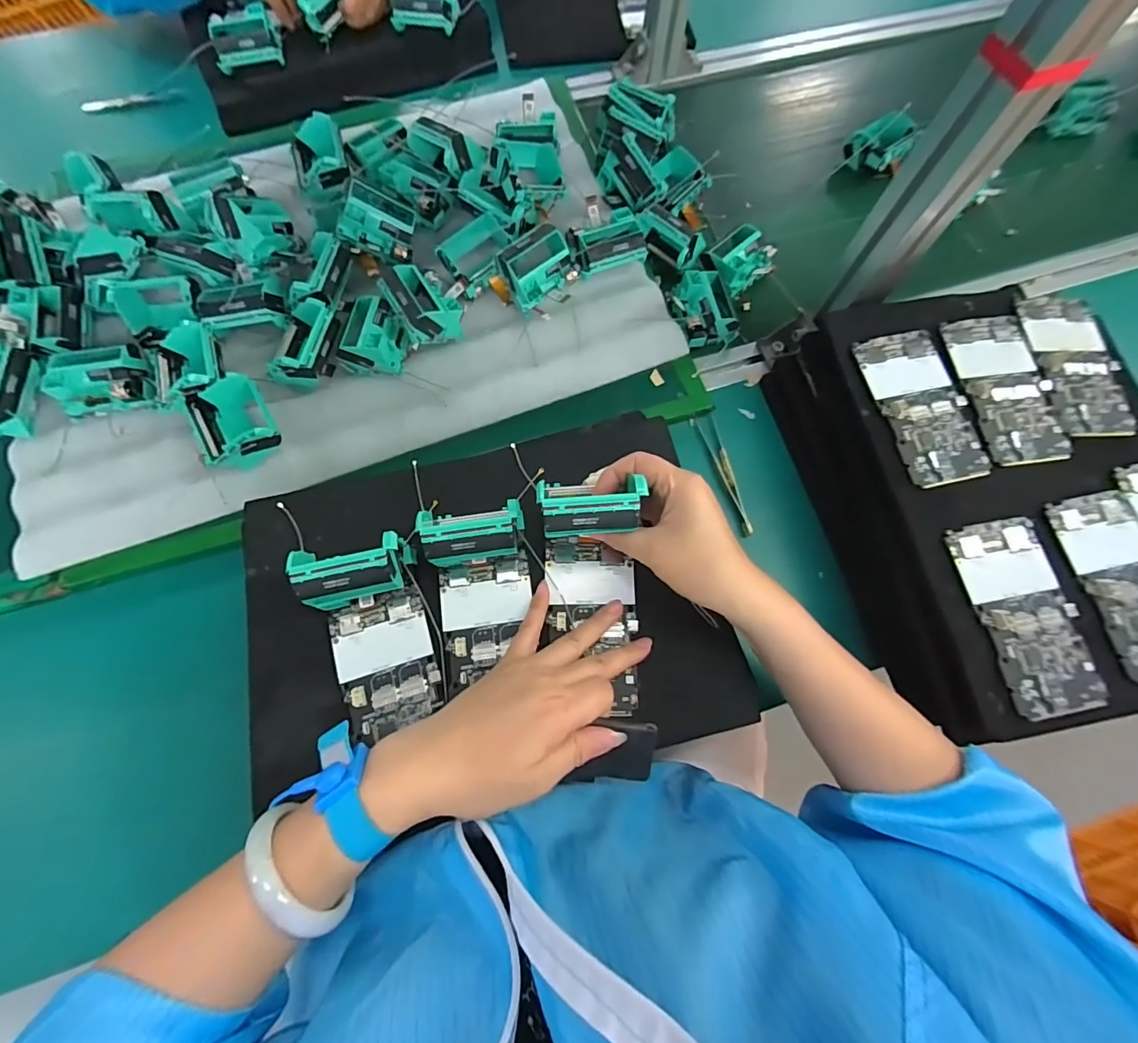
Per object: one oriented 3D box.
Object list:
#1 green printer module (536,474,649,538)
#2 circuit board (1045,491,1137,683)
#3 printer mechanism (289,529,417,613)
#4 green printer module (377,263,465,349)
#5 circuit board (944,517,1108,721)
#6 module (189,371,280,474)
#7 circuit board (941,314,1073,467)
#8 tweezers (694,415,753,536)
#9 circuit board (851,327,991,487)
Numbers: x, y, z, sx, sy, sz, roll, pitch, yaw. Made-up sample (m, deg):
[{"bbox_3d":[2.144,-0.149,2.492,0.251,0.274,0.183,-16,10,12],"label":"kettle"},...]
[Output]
[{"bbox_3d":[0.015,-0.008,0.305,0.066,0.017,0.031,-3,73,-1],"label":"green printer module"},{"bbox_3d":[0.403,0.044,0.351,0.066,0.007,0.133,-7,73,-4],"label":"circuit board"},{"bbox_3d":[-0.143,0.035,0.330,0.068,0.055,0.034,-12,73,-6],"label":"printer mechanism"},{"bbox_3d":[-0.138,-0.208,0.462,0.058,0.042,0.070,-30,76,-10],"label":"green printer module"},{"bbox_3d":[0.321,0.064,0.343,0.065,0.010,0.132,-10,73,-5],"label":"circuit board"},{"bbox_3d":[-0.296,-0.084,0.430,0.065,0.040,0.072,-28,76,-10],"label":"module"},{"bbox_3d":[0.357,-0.110,0.397,0.069,0.007,0.133,-3,73,-3],"label":"circuit board"},{"bbox_3d":[0.154,-0.048,0.476,0.019,0.010,0.127,-13,74,-6],"label":"tweezers"},{"bbox_3d":[0.282,-0.093,0.390,0.066,0.007,0.131,-11,73,-5],"label":"circuit board"}]

